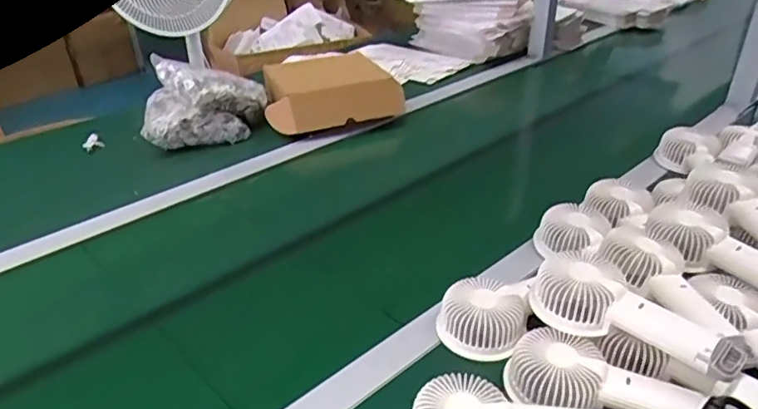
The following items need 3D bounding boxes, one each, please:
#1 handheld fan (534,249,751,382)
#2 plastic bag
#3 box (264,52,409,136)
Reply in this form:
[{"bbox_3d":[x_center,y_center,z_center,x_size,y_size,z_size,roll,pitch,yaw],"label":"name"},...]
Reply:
[{"bbox_3d":[0.231,0.100,0.519,0.182,0.045,0.086,27,42,37],"label":"handheld fan"},{"bbox_3d":[-0.303,-0.174,0.972,0.207,0.108,0.147,-5,32,-5],"label":"plastic bag"},{"bbox_3d":[-0.089,-0.212,1.043,0.248,0.066,0.207,-11,33,-16],"label":"box"}]

